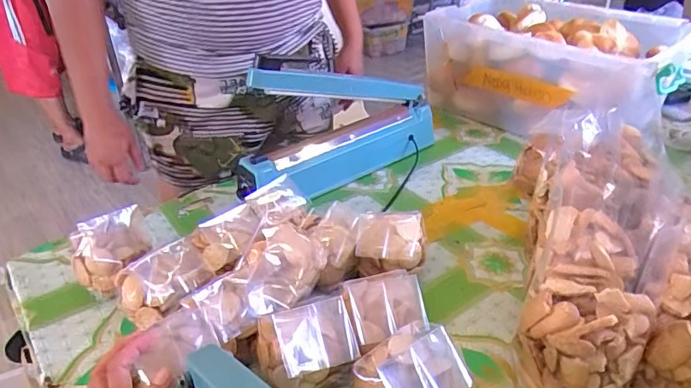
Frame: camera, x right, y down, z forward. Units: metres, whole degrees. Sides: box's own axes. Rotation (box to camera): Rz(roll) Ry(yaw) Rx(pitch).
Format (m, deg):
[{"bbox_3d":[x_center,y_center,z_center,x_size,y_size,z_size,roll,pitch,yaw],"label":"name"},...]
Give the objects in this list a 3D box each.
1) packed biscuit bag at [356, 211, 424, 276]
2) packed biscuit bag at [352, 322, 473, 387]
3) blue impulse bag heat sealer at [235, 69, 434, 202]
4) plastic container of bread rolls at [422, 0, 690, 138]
[{"bbox_3d":[0.056,0.056,0.645,0.081,0.042,0.077,2,68,3],"label":"packed biscuit bag"},{"bbox_3d":[0.061,0.180,0.479,0.087,0.109,0.075,-20,36,-25],"label":"packed biscuit bag"},{"bbox_3d":[-0.005,-0.134,0.856,0.398,0.222,0.069,-19,36,-24],"label":"blue impulse bag heat sealer"},{"bbox_3d":[0.423,-0.264,1.034,0.477,0.198,0.302,24,41,35],"label":"plastic container of bread rolls"}]

